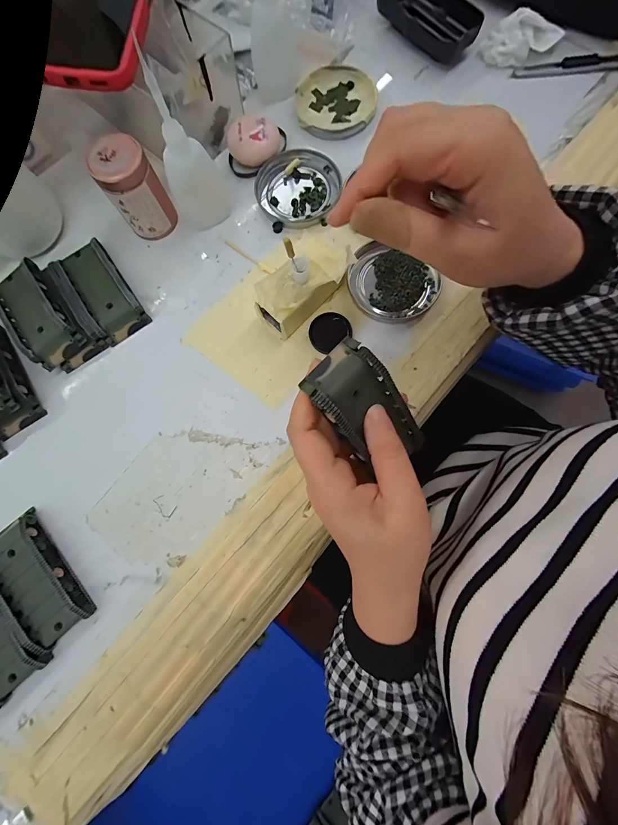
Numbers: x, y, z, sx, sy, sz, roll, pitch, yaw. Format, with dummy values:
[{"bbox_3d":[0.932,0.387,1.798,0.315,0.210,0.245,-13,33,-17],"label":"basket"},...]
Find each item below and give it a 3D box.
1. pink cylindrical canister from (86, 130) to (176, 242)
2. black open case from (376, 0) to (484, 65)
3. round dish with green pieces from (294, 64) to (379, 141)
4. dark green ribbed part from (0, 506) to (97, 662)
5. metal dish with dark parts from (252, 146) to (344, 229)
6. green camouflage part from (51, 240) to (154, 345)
[{"bbox_3d":[-0.148,-0.190,0.280,0.043,0.066,0.040,0,80,1],"label":"pink cylindrical canister"},{"bbox_3d":[0.119,-0.401,0.329,0.046,0.025,0.113,-42,82,-6],"label":"black open case"},{"bbox_3d":[0.024,-0.310,0.325,0.075,0.015,0.078,0,80,1],"label":"round dish with green pieces"},{"bbox_3d":[-0.208,0.126,0.245,0.043,0.018,0.095,-40,82,-6],"label":"dark green ribbed part"},{"bbox_3d":[-0.012,-0.212,0.309,0.076,0.008,0.078,0,80,1],"label":"metal dish with dark parts"},{"bbox_3d":[-0.187,-0.108,0.291,0.049,0.018,0.094,-37,81,-6],"label":"green camouflage part"}]

